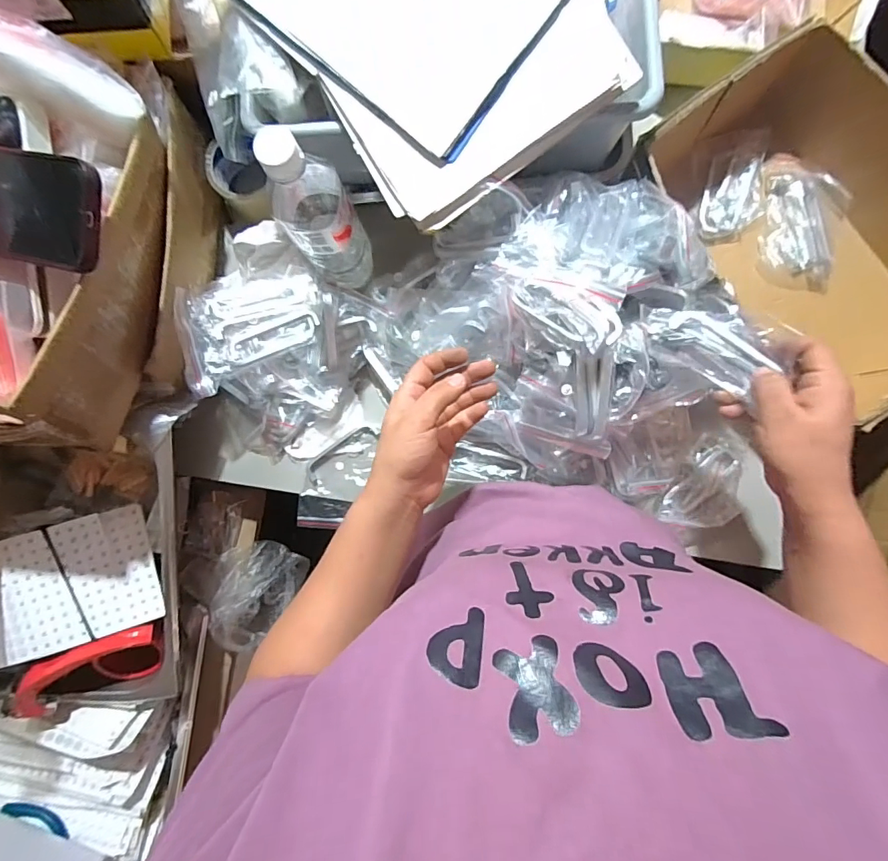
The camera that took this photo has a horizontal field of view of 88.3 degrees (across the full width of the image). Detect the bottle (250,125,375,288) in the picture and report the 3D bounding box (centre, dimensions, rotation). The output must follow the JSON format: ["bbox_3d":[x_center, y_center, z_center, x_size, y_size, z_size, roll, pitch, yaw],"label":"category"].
[{"bbox_3d":[-0.124,-0.212,0.458,0.068,0.226,0.070,0,88,3],"label":"bottle"}]

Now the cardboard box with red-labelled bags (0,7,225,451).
[{"bbox_3d":[-0.412,-0.162,0.432,0.296,0.207,0.349,-1,88,3],"label":"cardboard box with red-labelled bags"}]

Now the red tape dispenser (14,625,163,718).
[{"bbox_3d":[-0.377,0.257,0.489,0.137,0.033,0.059,-21,87,-17],"label":"red tape dispenser"}]

